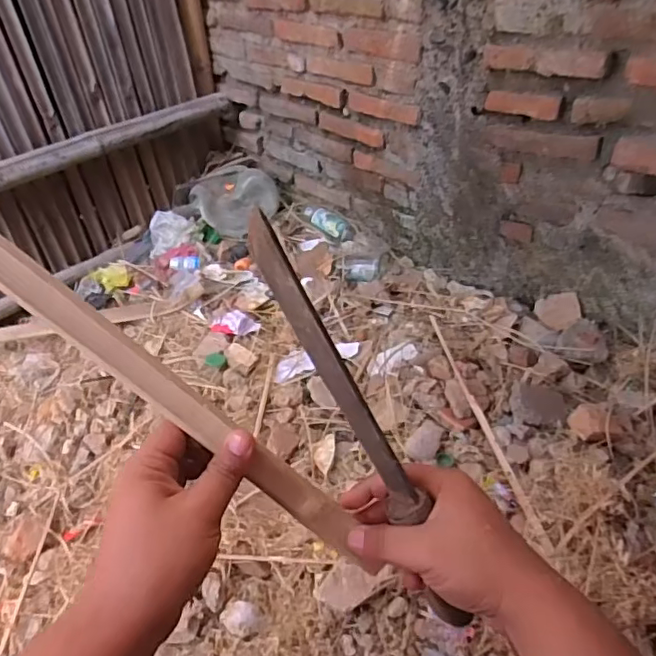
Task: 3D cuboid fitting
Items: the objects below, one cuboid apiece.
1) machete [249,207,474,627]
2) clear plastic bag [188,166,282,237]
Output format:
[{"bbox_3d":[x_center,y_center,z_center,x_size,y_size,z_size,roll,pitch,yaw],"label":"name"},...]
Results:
[{"bbox_3d":[0.024,0.070,0.371,0.017,0.309,0.024,-35,14,-32],"label":"machete"},{"bbox_3d":[-0.269,-0.358,1.599,0.228,0.102,0.201,22,46,29],"label":"clear plastic bag"}]

